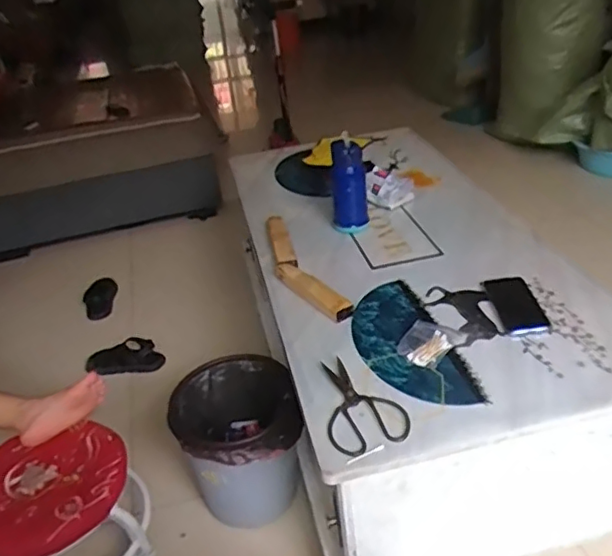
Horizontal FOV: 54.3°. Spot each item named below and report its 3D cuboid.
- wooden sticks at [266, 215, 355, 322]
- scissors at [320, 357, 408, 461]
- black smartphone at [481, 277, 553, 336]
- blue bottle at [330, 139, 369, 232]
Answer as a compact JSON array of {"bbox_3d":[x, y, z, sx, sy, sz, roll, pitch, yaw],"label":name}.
[{"bbox_3d":[-0.023,-0.027,1.222,0.080,0.031,0.415,-16,33,-14],"label":"wooden sticks"},{"bbox_3d":[0.068,0.181,0.879,0.116,0.008,0.191,-16,33,-14],"label":"scissors"},{"bbox_3d":[0.368,0.047,1.050,0.076,0.007,0.162,-6,32,3],"label":"black smartphone"},{"bbox_3d":[0.095,-0.198,1.322,0.077,0.219,0.077,-4,32,6],"label":"blue bottle"}]

